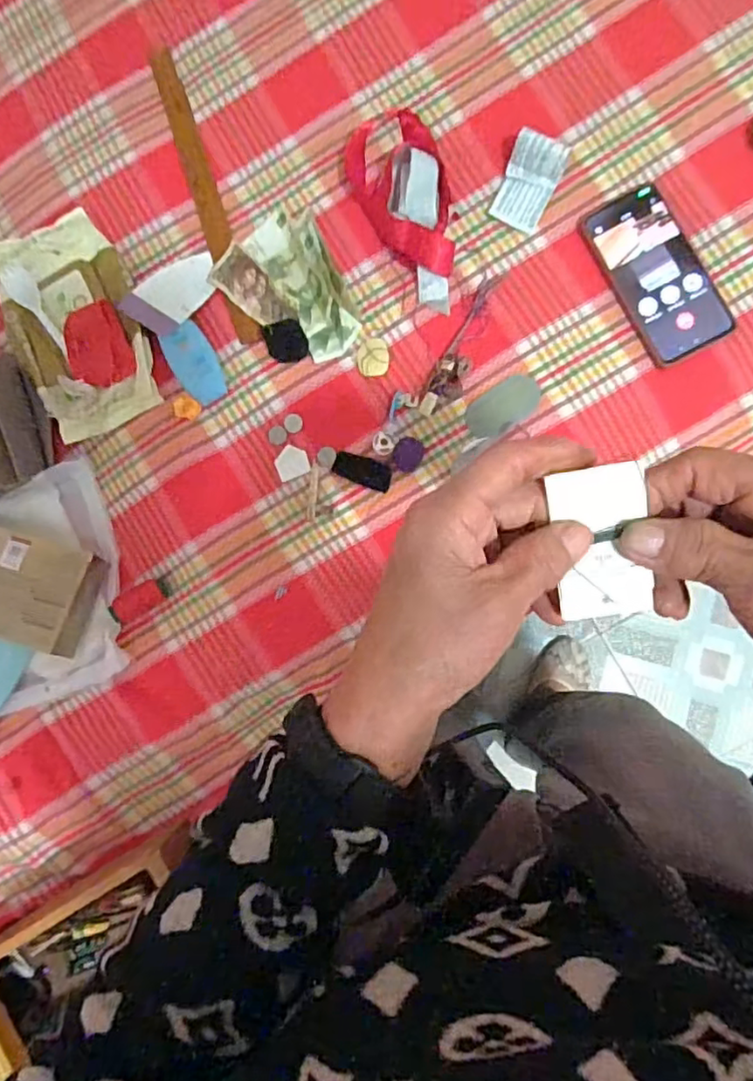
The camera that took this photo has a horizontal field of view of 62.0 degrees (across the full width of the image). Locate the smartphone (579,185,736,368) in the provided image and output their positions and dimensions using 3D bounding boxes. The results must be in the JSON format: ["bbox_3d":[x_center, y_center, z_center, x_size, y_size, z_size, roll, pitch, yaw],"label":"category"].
[{"bbox_3d":[0.261,-0.248,0.583,0.078,0.008,0.163,-27,86,4],"label":"smartphone"}]

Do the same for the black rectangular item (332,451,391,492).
[{"bbox_3d":[-0.013,-0.068,0.604,0.056,0.006,0.026,22,91,6],"label":"black rectangular item"}]

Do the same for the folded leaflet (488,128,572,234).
[{"bbox_3d":[0.144,-0.338,0.590,0.052,0.031,0.076,21,91,6],"label":"folded leaflet"}]

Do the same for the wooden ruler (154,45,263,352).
[{"bbox_3d":[-0.176,-0.355,0.640,0.028,0.004,0.332,-19,87,5],"label":"wooden ruler"}]

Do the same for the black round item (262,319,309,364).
[{"bbox_3d":[-0.088,-0.195,0.607,0.037,0.013,0.043,-26,86,4],"label":"black round item"}]

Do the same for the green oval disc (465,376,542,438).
[{"bbox_3d":[0.120,-0.129,0.598,0.073,0.004,0.039,-34,89,11],"label":"green oval disc"}]

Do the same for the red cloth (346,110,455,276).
[{"bbox_3d":[0.024,-0.334,0.598,0.086,0.034,0.180,-17,84,5],"label":"red cloth"}]

